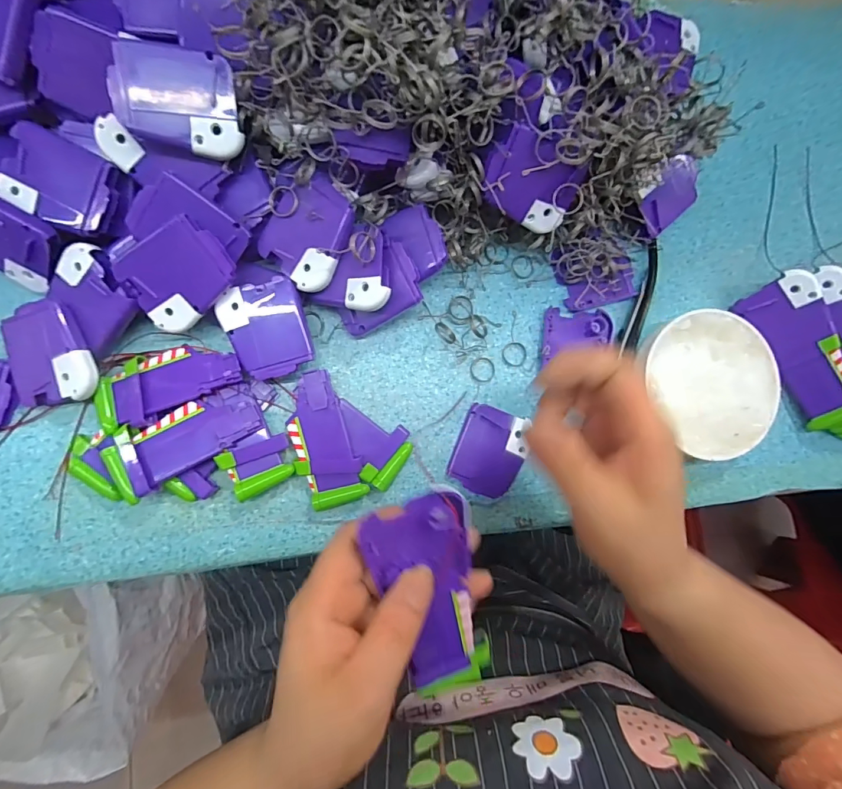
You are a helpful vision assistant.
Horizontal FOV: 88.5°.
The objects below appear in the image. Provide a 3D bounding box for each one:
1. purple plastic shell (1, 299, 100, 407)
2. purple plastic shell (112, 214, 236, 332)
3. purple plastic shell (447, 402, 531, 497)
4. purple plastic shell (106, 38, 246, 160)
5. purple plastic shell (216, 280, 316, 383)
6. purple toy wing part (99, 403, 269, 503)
[{"bbox_3d":[-0.228,-0.025,0.267,0.051,0.016,0.062,-13,89,12],"label":"purple plastic shell"},{"bbox_3d":[-0.146,-0.071,0.261,0.061,0.009,0.053,-26,114,5],"label":"purple plastic shell"},{"bbox_3d":[0.050,0.041,0.311,0.048,0.010,0.060,24,84,-6],"label":"purple plastic shell"},{"bbox_3d":[-0.135,-0.162,0.242,0.060,0.015,0.051,-7,111,-20],"label":"purple plastic shell"},{"bbox_3d":[-0.100,-0.041,0.283,0.051,0.019,0.060,-16,89,-8],"label":"purple plastic shell"},{"bbox_3d":[-0.150,0.027,0.275,0.089,0.021,0.041,-32,92,-8],"label":"purple toy wing part"}]

